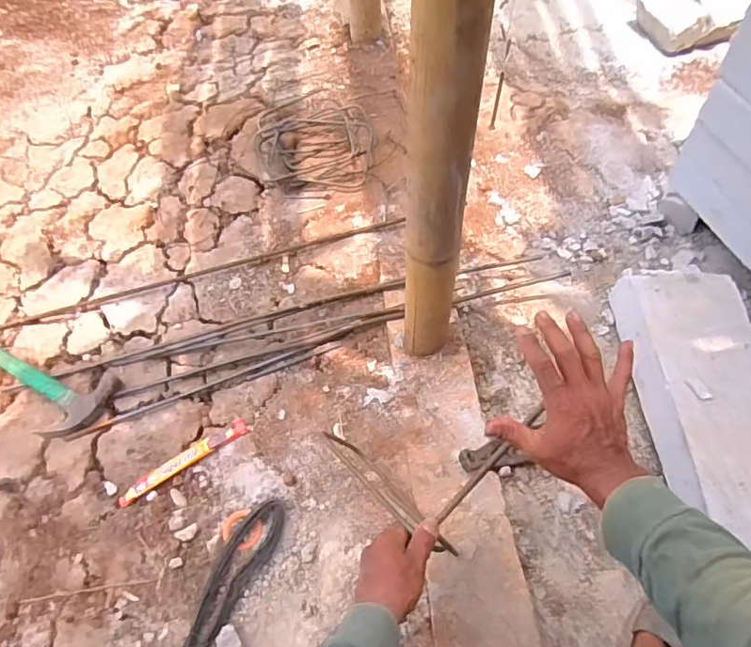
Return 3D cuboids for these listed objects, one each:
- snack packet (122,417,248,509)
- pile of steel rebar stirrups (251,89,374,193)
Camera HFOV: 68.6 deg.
[{"bbox_3d":[-0.297,0.212,0.852,0.212,0.006,0.029,-31,58,-10],"label":"snack packet"},{"bbox_3d":[-0.127,-0.392,1.150,0.244,0.054,0.315,-8,54,-3],"label":"pile of steel rebar stirrups"}]

